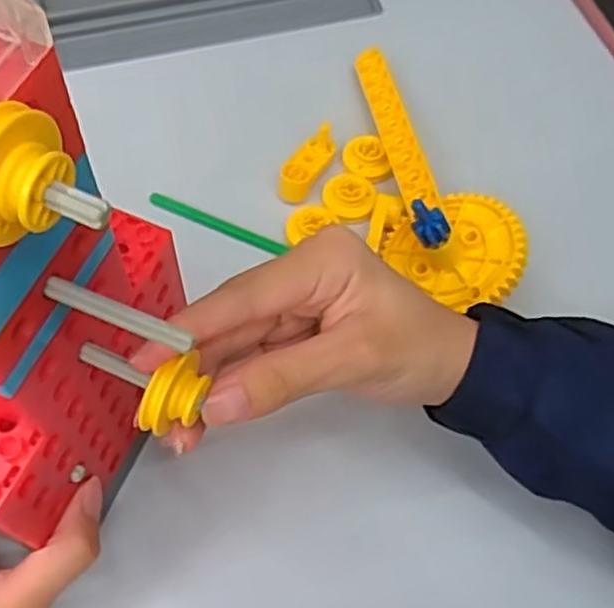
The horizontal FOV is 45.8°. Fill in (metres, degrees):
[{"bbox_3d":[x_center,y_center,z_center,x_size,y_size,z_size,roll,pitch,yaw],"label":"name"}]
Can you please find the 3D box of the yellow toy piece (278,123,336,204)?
[{"bbox_3d":[0.000,-0.085,0.444,0.018,0.019,0.051,27,64,11],"label":"yellow toy piece"}]

